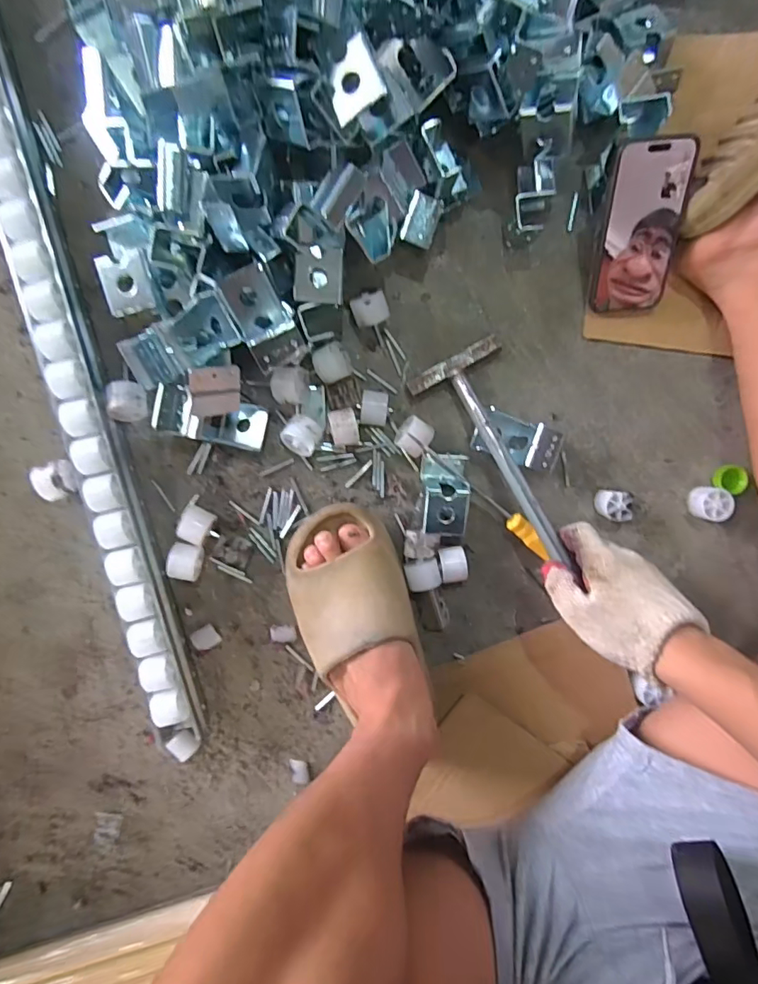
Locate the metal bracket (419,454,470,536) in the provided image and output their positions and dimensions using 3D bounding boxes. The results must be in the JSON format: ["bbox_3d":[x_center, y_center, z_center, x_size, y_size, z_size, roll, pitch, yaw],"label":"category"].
[{"bbox_3d":[0.068,0.002,0.510,0.044,0.040,0.079,1,95,-5],"label":"metal bracket"}]

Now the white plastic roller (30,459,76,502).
[{"bbox_3d":[-0.310,-0.011,0.492,0.040,0.031,0.033,-21,96,-2],"label":"white plastic roller"}]

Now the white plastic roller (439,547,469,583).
[{"bbox_3d":[0.076,0.073,0.524,0.027,0.032,0.035,-9,96,-4],"label":"white plastic roller"}]

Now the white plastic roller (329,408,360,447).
[{"bbox_3d":[-0.035,-0.065,0.507,0.027,0.030,0.036,-11,96,-3],"label":"white plastic roller"}]

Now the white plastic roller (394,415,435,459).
[{"bbox_3d":[0.036,-0.057,0.510,0.031,0.034,0.037,29,92,-6],"label":"white plastic roller"}]

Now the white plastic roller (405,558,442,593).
[{"bbox_3d":[0.045,0.085,0.520,0.034,0.028,0.029,-14,96,-3],"label":"white plastic roller"}]

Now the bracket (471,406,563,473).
[{"bbox_3d":[0.141,-0.053,0.514,0.083,0.041,0.050,19,93,-6],"label":"bracket"}]

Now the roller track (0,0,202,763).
[{"bbox_3d":[-0.292,-0.144,0.472,0.050,0.045,0.848,-14,96,-3],"label":"roller track"}]

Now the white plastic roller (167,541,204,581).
[{"bbox_3d":[-0.190,0.067,0.502,0.029,0.035,0.036,9,94,-5],"label":"white plastic roller"}]

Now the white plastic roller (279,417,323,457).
[{"bbox_3d":[-0.077,-0.057,0.504,0.035,0.033,0.036,31,92,-6],"label":"white plastic roller"}]

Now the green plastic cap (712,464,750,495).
[{"bbox_3d":[0.381,-0.015,0.548,0.034,0.015,0.028,24,93,-6],"label":"green plastic cap"}]

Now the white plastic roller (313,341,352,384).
[{"bbox_3d":[-0.047,-0.127,0.505,0.035,0.034,0.034,-20,96,-2],"label":"white plastic roller"}]

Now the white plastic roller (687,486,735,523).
[{"bbox_3d":[0.352,0.012,0.541,0.035,0.030,0.035,1,95,-5],"label":"white plastic roller"}]

